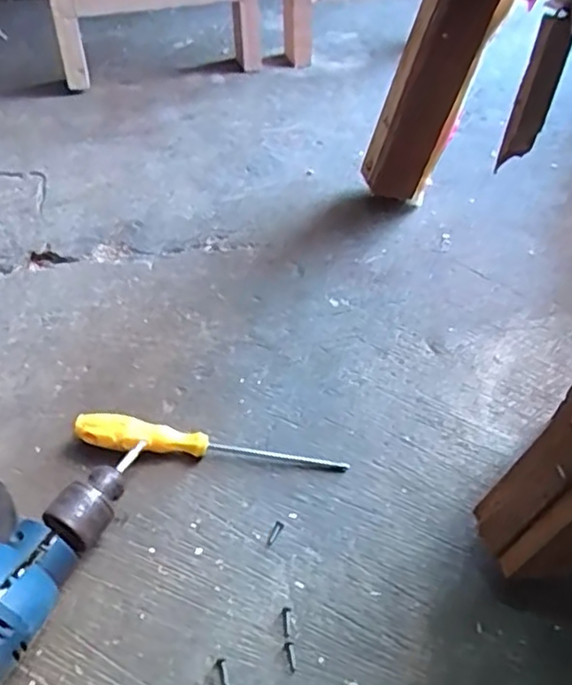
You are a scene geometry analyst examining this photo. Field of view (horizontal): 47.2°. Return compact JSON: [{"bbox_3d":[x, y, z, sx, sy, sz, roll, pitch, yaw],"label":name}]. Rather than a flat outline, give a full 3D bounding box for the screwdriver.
[{"bbox_3d":[-0.063,0.089,0.539,0.221,0.028,0.027,8,48,5],"label":"screwdriver"}]

